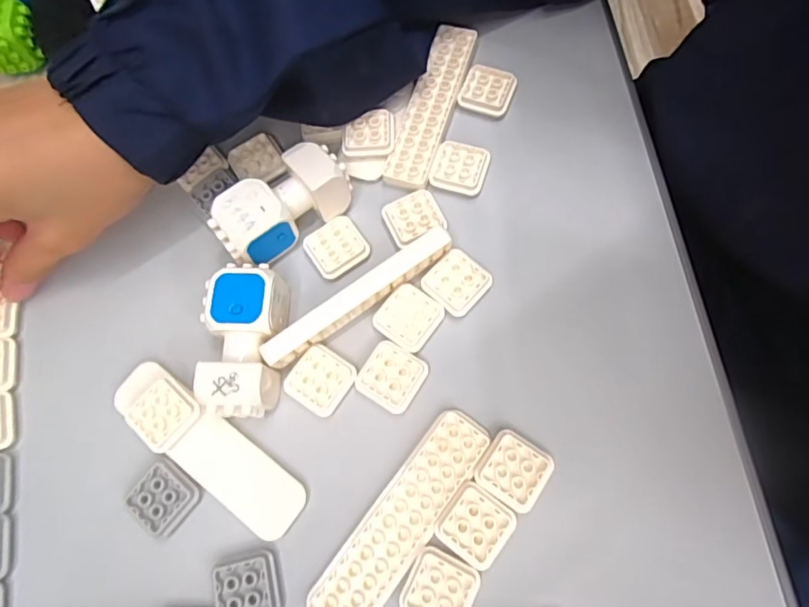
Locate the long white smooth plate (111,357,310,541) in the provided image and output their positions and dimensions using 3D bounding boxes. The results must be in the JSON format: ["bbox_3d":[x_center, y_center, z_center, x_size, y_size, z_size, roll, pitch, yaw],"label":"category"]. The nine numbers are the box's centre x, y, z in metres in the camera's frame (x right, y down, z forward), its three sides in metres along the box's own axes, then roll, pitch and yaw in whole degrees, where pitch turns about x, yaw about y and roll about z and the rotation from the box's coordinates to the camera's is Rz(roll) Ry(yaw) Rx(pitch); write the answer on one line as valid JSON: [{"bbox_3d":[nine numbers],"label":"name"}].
[{"bbox_3d":[-0.091,0.066,0.243,0.103,0.007,0.030,36,78,9],"label":"long white smooth plate"}]

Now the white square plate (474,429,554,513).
[{"bbox_3d":[0.048,0.073,0.232,0.027,0.009,0.028,33,77,9],"label":"white square plate"}]

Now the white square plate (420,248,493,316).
[{"bbox_3d":[0.026,-0.011,0.259,0.028,0.005,0.028,-43,79,-10],"label":"white square plate"}]

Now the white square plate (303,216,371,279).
[{"bbox_3d":[-0.035,-0.029,0.269,0.027,0.004,0.028,-34,77,-8],"label":"white square plate"}]

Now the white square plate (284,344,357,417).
[{"bbox_3d":[-0.040,0.036,0.249,0.027,0.006,0.027,33,77,8],"label":"white square plate"}]

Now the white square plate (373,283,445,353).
[{"bbox_3d":[0.001,0.007,0.256,0.029,0.006,0.028,38,78,10],"label":"white square plate"}]

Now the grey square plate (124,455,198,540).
[{"bbox_3d":[-0.110,0.087,0.238,0.029,0.006,0.026,38,78,10],"label":"grey square plate"}]

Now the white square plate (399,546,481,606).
[{"bbox_3d":[0.015,0.120,0.220,0.027,0.007,0.028,24,76,7],"label":"white square plate"}]

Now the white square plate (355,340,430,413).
[{"bbox_3d":[-0.006,0.034,0.248,0.027,0.007,0.028,32,77,8],"label":"white square plate"}]

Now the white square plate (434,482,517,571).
[{"bbox_3d":[0.030,0.095,0.226,0.028,0.007,0.028,34,78,9],"label":"white square plate"}]

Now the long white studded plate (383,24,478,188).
[{"bbox_3d":[0.015,-0.111,0.290,0.025,0.004,0.102,18,76,5],"label":"long white studded plate"}]

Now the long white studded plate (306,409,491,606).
[{"bbox_3d":[-0.001,0.095,0.231,0.026,0.007,0.105,36,78,9],"label":"long white studded plate"}]

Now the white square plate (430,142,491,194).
[{"bbox_3d":[0.029,-0.072,0.278,0.028,0.004,0.026,18,76,5],"label":"white square plate"}]

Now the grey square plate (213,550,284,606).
[{"bbox_3d":[-0.067,0.122,0.225,0.026,0.007,0.026,-15,75,-4],"label":"grey square plate"}]

